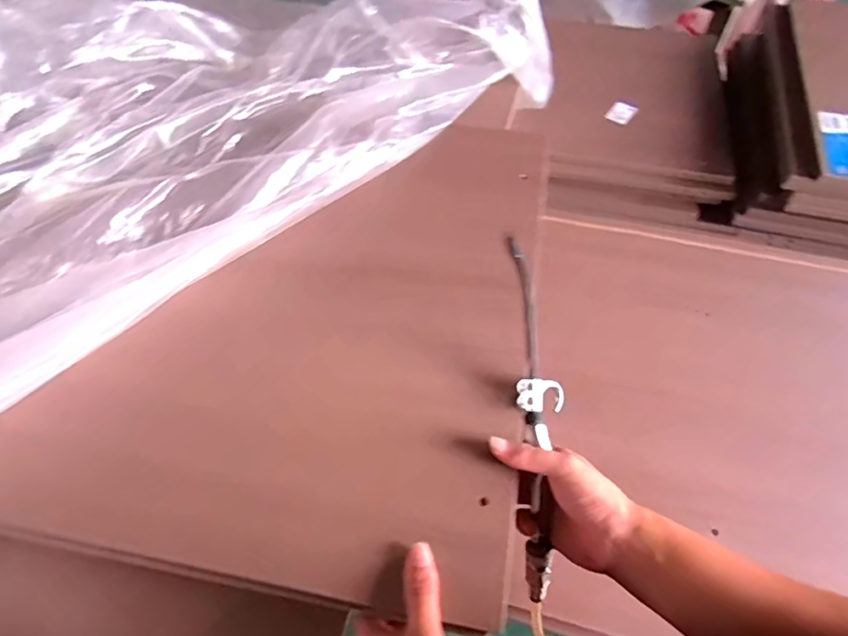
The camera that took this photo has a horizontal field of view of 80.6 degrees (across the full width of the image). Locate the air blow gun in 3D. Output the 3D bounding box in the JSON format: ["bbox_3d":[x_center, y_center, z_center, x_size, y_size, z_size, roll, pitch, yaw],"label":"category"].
[{"bbox_3d":[0.105,0.091,0.451,0.046,0.028,0.312,-1,90,0],"label":"air blow gun"}]

